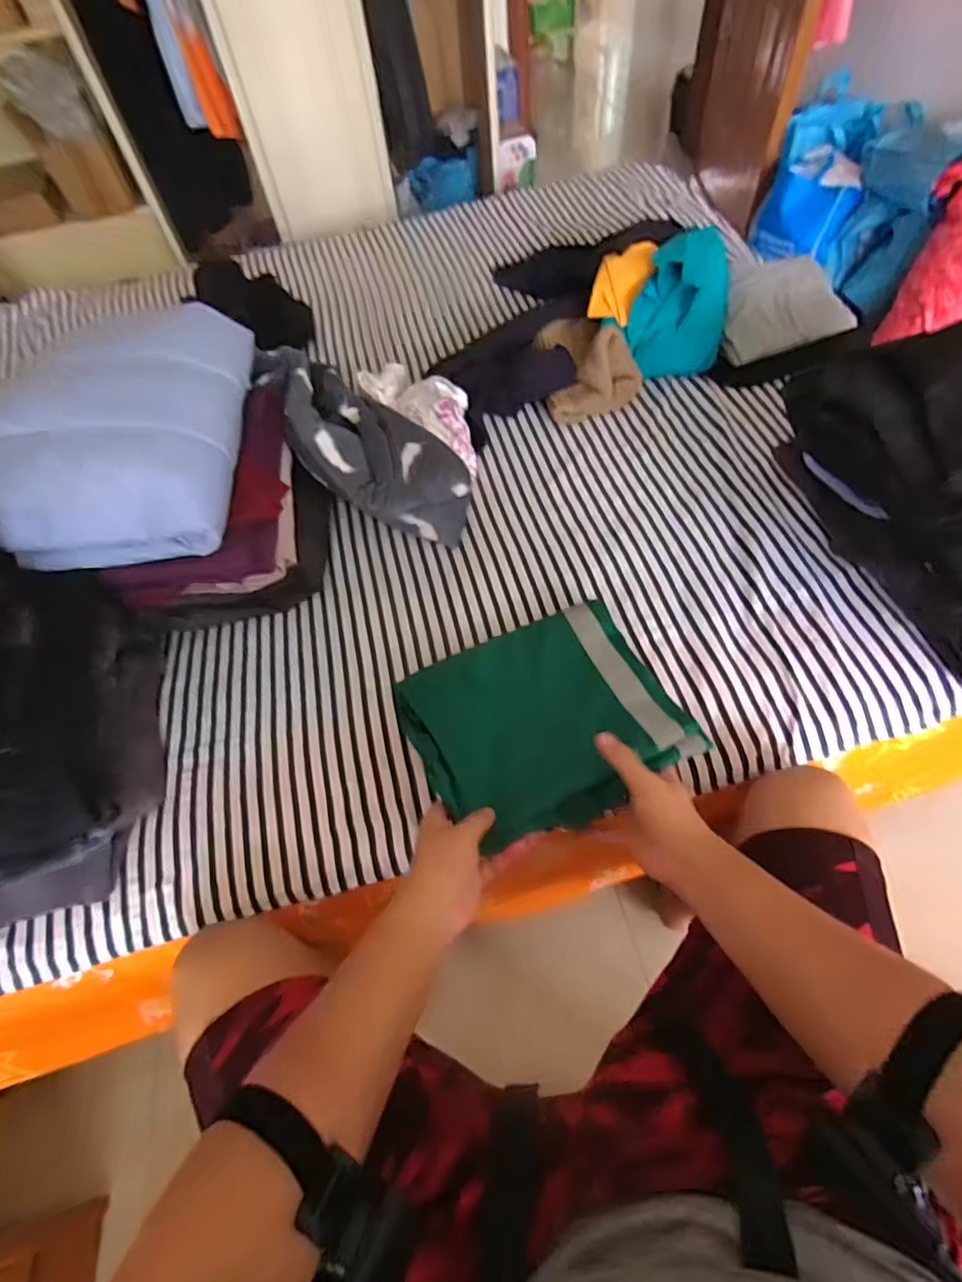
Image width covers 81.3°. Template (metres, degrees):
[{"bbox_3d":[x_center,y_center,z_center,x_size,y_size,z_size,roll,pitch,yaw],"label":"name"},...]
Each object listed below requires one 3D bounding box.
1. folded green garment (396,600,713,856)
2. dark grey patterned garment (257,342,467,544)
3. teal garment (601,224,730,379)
[{"bbox_3d":[0.062,0.080,0.623,0.272,0.040,0.262,-24,42,-9],"label":"folded green garment"},{"bbox_3d":[-0.186,-0.291,0.848,0.411,0.114,0.169,42,69,7],"label":"dark grey patterned garment"},{"bbox_3d":[0.314,-0.558,0.941,0.198,0.154,0.134,-2,57,7],"label":"teal garment"}]

